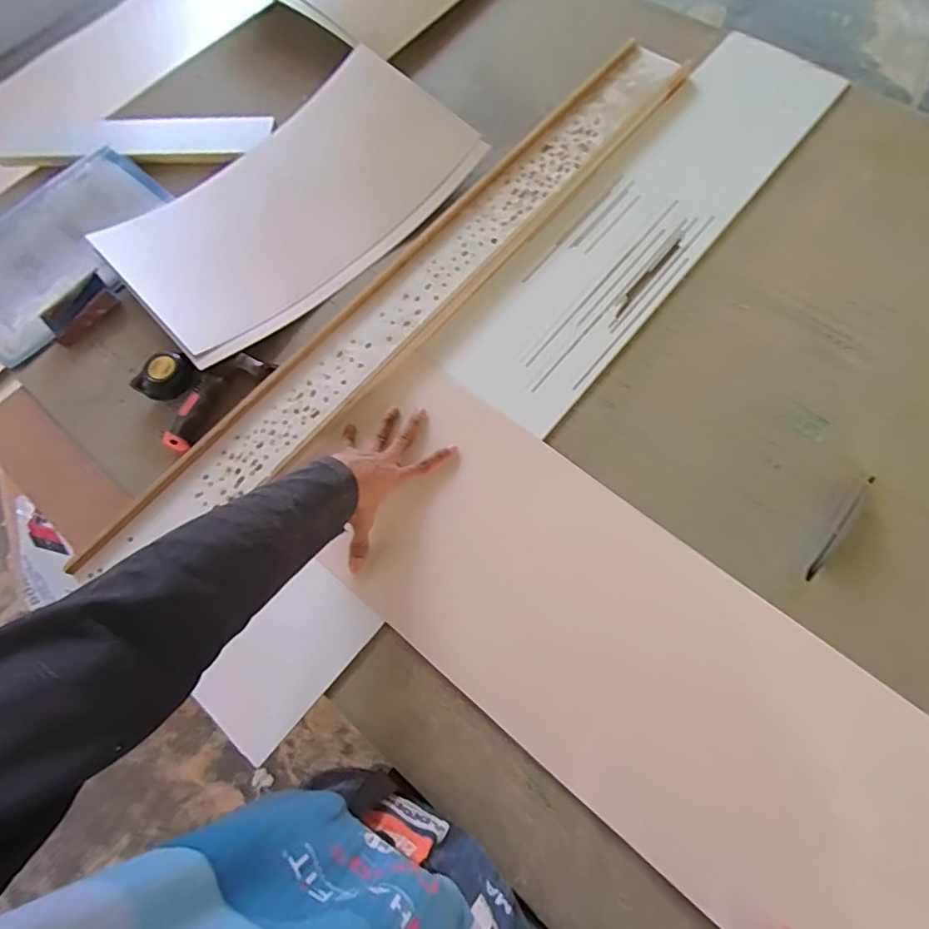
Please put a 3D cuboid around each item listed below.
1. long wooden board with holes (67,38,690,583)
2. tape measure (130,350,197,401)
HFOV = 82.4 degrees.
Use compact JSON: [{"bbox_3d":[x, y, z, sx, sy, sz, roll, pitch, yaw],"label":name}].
[{"bbox_3d":[-0.039,-0.270,0.750,0.130,0.023,1.078,39,75,15],"label":"long wooden board with holes"},{"bbox_3d":[-0.403,-0.117,0.717,0.054,0.044,0.076,41,75,15],"label":"tape measure"}]

